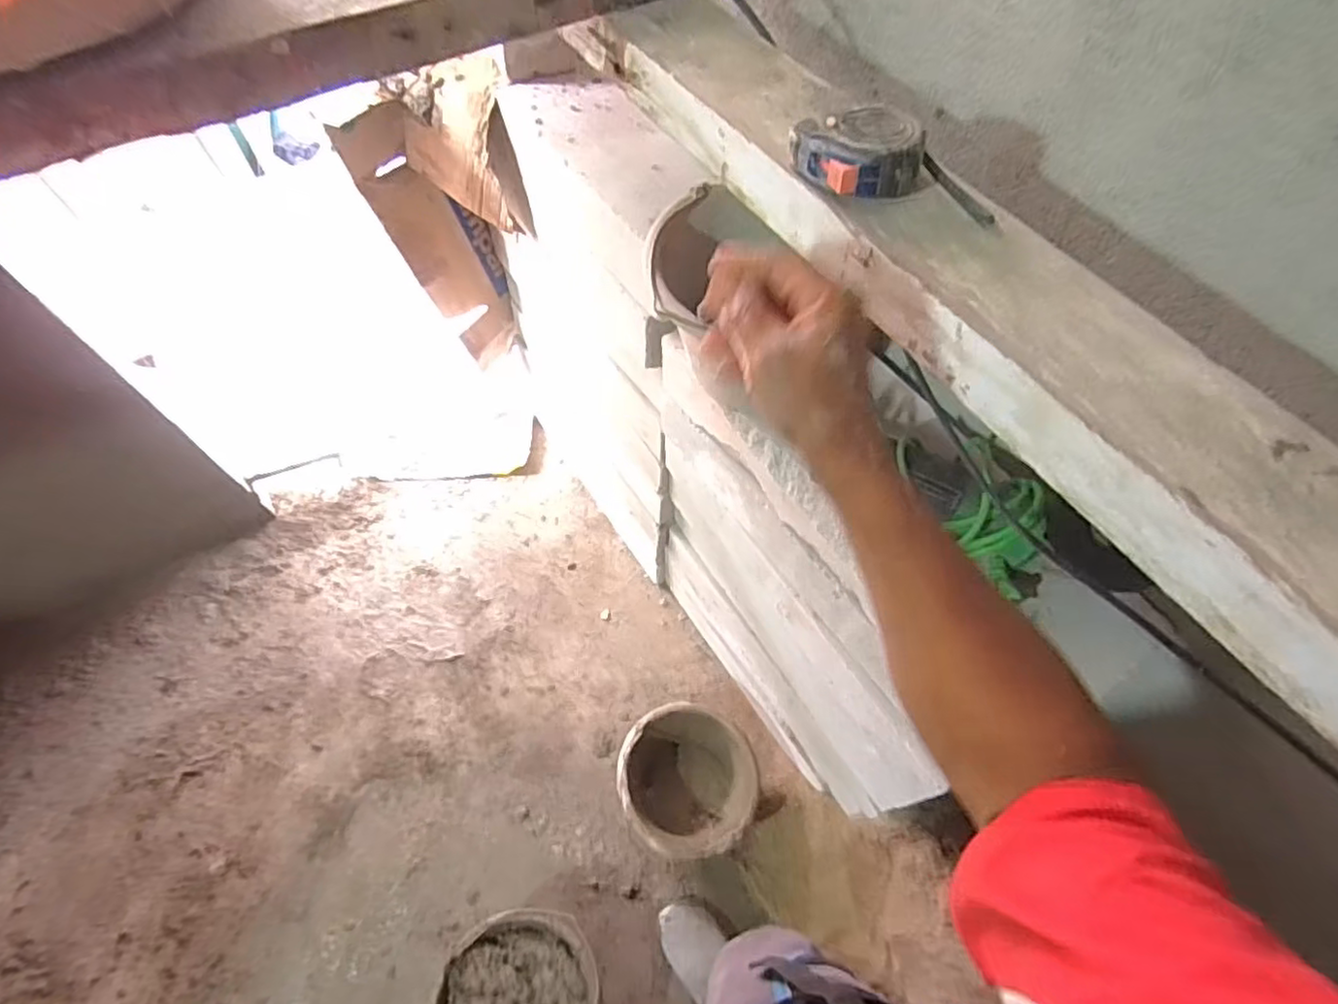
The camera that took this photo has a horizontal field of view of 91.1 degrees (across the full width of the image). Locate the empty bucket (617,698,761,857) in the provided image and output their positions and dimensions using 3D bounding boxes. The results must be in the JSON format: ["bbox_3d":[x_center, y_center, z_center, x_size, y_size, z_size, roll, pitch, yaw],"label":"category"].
[{"bbox_3d":[0.035,0.517,1.210,0.240,0.156,0.234,0,60,0],"label":"empty bucket"}]

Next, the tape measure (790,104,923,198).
[{"bbox_3d":[0.121,-0.219,0.419,0.081,0.037,0.058,-2,60,-1],"label":"tape measure"}]

